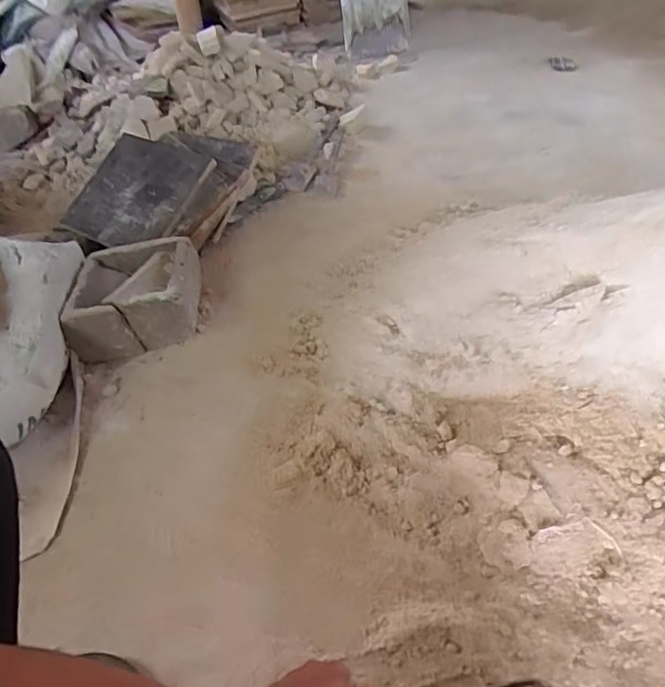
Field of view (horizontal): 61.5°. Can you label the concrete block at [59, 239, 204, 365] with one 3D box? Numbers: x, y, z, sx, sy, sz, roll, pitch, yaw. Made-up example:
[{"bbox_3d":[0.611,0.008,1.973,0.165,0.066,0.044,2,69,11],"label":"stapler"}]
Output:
[{"bbox_3d":[-0.339,-0.082,0.989,0.207,0.113,0.196,-11,45,-1],"label":"concrete block"}]

